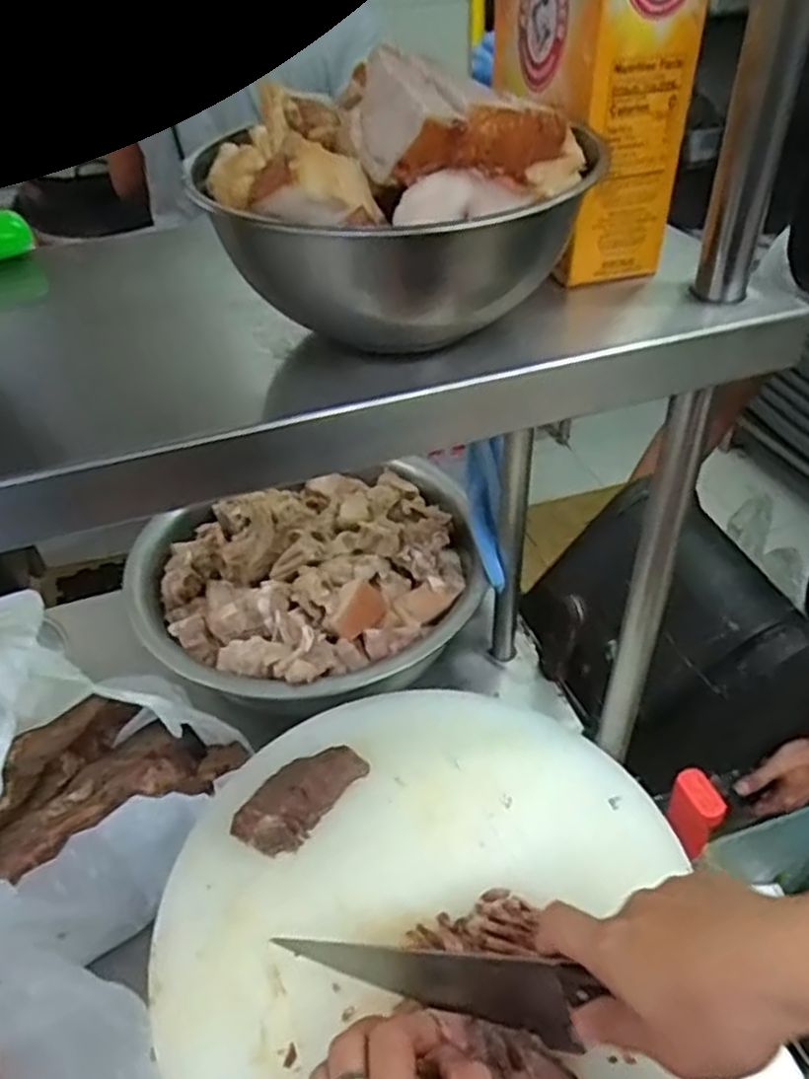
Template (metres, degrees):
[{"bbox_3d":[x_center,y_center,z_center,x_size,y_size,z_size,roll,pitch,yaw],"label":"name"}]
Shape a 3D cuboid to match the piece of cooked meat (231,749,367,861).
[{"bbox_3d":[-0.076,0.188,0.560,0.040,0.038,0.101,28,50,31],"label":"piece of cooked meat"}]

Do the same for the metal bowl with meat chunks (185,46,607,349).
[{"bbox_3d":[-0.002,-0.135,0.314,0.126,0.099,0.122,-2,41,2],"label":"metal bowl with meat chunks"}]

